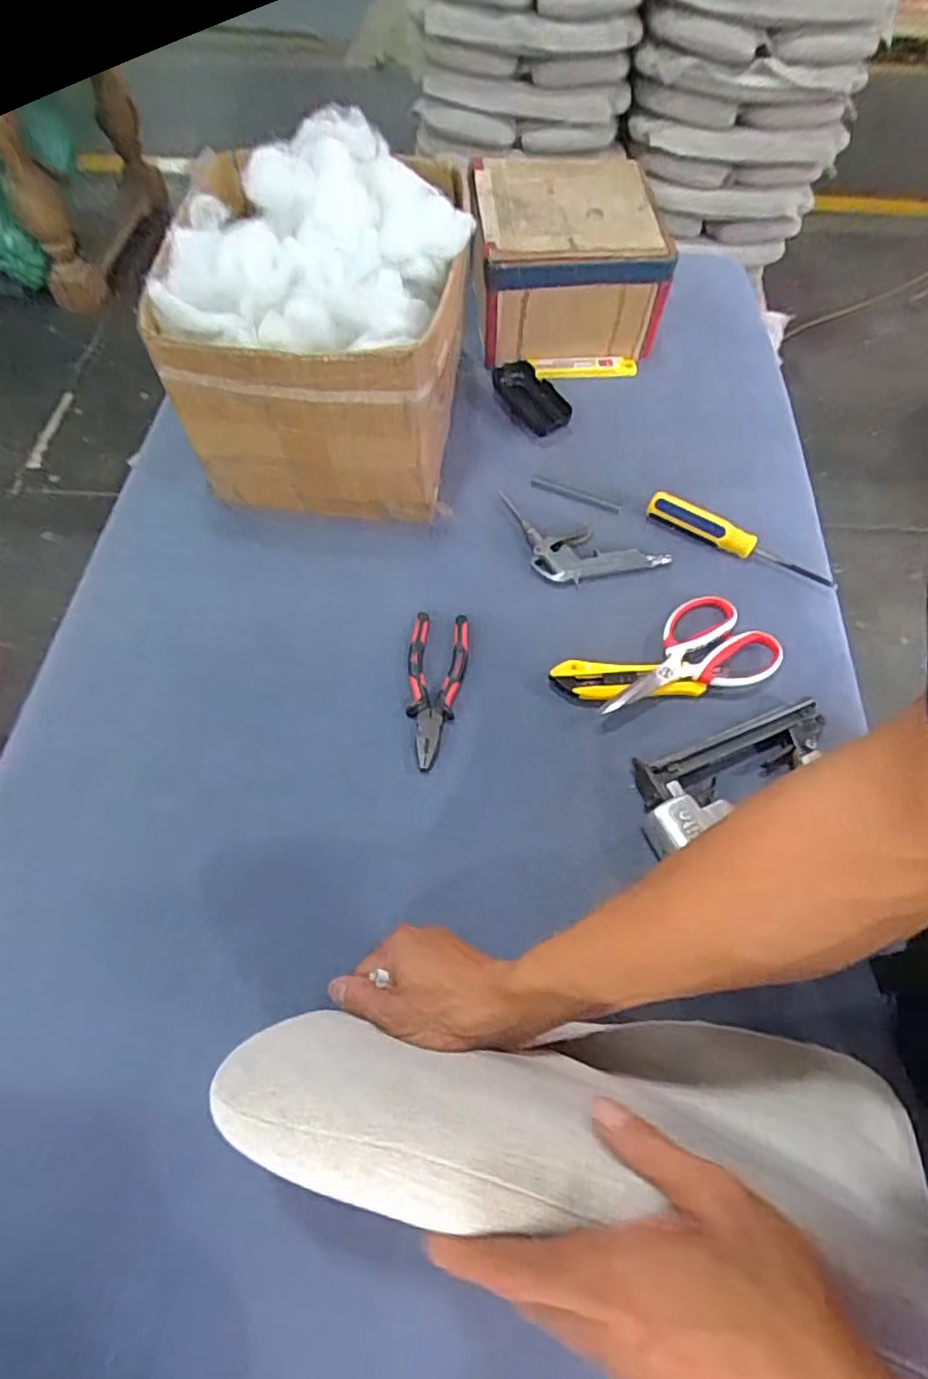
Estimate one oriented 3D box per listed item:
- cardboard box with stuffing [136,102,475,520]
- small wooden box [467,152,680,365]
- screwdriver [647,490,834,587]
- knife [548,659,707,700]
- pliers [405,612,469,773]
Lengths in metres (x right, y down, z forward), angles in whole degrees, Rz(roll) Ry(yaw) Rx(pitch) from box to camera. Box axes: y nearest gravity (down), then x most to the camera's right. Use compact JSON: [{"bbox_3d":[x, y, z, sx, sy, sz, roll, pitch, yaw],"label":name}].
[{"bbox_3d":[-0.128,-0.354,0.646,0.256,0.230,0.282,4,62,2],"label":"cardboard box with stuffing"},{"bbox_3d":[0.117,-0.511,0.781,0.211,0.148,0.215,-1,62,0],"label":"small wooden box"},{"bbox_3d":[0.278,-0.151,0.657,0.190,0.027,0.034,29,66,14],"label":"screwdriver"},{"bbox_3d":[0.147,-0.007,0.587,0.134,0.016,0.035,1,62,1],"label":"knife"},{"bbox_3d":[-0.024,-0.002,0.587,0.053,0.012,0.152,2,62,1],"label":"pliers"}]

